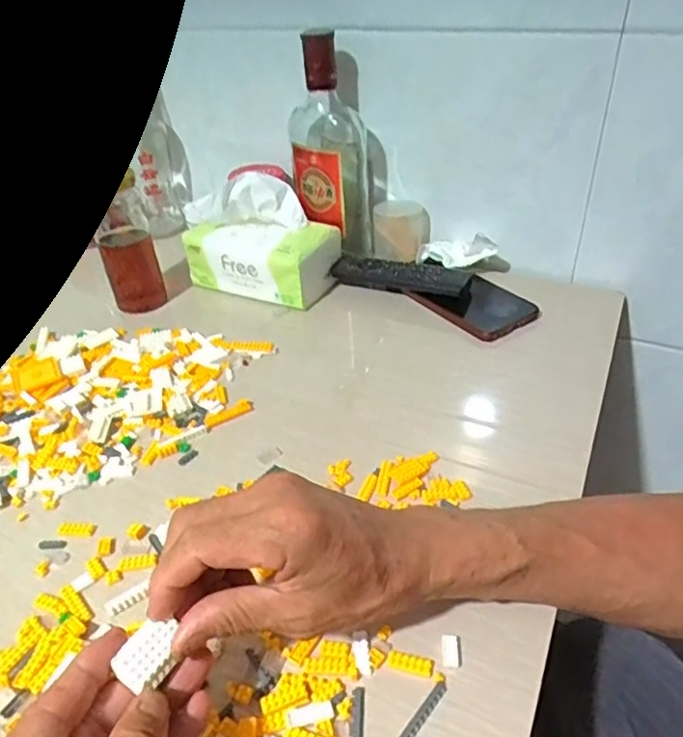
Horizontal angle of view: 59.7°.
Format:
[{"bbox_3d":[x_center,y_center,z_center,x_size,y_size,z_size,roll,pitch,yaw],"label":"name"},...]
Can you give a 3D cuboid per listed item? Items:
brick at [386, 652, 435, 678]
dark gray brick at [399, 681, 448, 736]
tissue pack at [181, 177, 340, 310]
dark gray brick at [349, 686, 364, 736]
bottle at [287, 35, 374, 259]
[{"bbox_3d":[0.037,0.161,0.325,0.025,0.004,0.009,4,39,12],"label":"brick"},{"bbox_3d":[0.041,0.178,0.305,0.006,0.004,0.040,26,47,34],"label":"dark gray brick"},{"bbox_3d":[-0.091,-0.144,0.653,0.160,0.108,0.075,15,42,25],"label":"tissue pack"},{"bbox_3d":[0.007,0.182,0.301,0.007,0.004,0.040,-2,38,5],"label":"dark gray brick"},{"bbox_3d":[-0.013,-0.232,0.651,0.083,0.231,0.070,-3,38,3],"label":"bottle"}]

